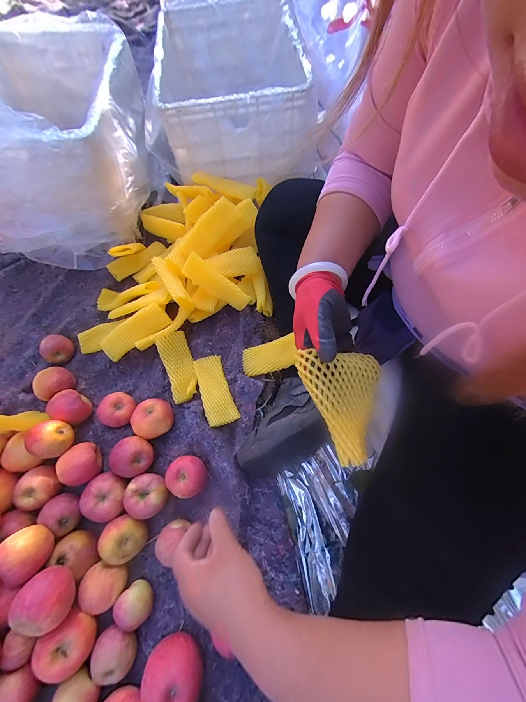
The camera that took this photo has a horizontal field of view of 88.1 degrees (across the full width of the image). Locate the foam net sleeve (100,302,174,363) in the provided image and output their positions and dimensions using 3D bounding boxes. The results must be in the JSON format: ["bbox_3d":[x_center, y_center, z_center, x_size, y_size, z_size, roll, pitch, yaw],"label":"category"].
[{"bbox_3d":[-0.272,-0.045,0.580,0.162,0.013,0.056,-34,96,2],"label":"foam net sleeve"}]

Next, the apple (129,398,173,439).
[{"bbox_3d":[-0.216,0.135,0.545,0.069,0.058,0.079,20,70,9],"label":"apple"}]

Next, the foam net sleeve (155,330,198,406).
[{"bbox_3d":[-0.182,0.034,0.588,0.061,0.042,0.151,-16,81,-5],"label":"foam net sleeve"}]

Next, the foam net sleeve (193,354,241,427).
[{"bbox_3d":[-0.102,0.079,0.568,0.061,0.014,0.150,-20,69,-6],"label":"foam net sleeve"}]

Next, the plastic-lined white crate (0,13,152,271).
[{"bbox_3d":[-0.481,-0.528,0.659,0.363,0.300,0.614,-10,68,-2],"label":"plastic-lined white crate"}]

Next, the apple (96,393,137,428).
[{"bbox_3d":[-0.293,0.120,0.554,0.061,0.062,0.071,11,69,6],"label":"apple"}]

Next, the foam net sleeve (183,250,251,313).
[{"bbox_3d":[-0.096,-0.145,0.581,0.152,0.051,0.050,34,70,-20],"label":"foam net sleeve"}]

